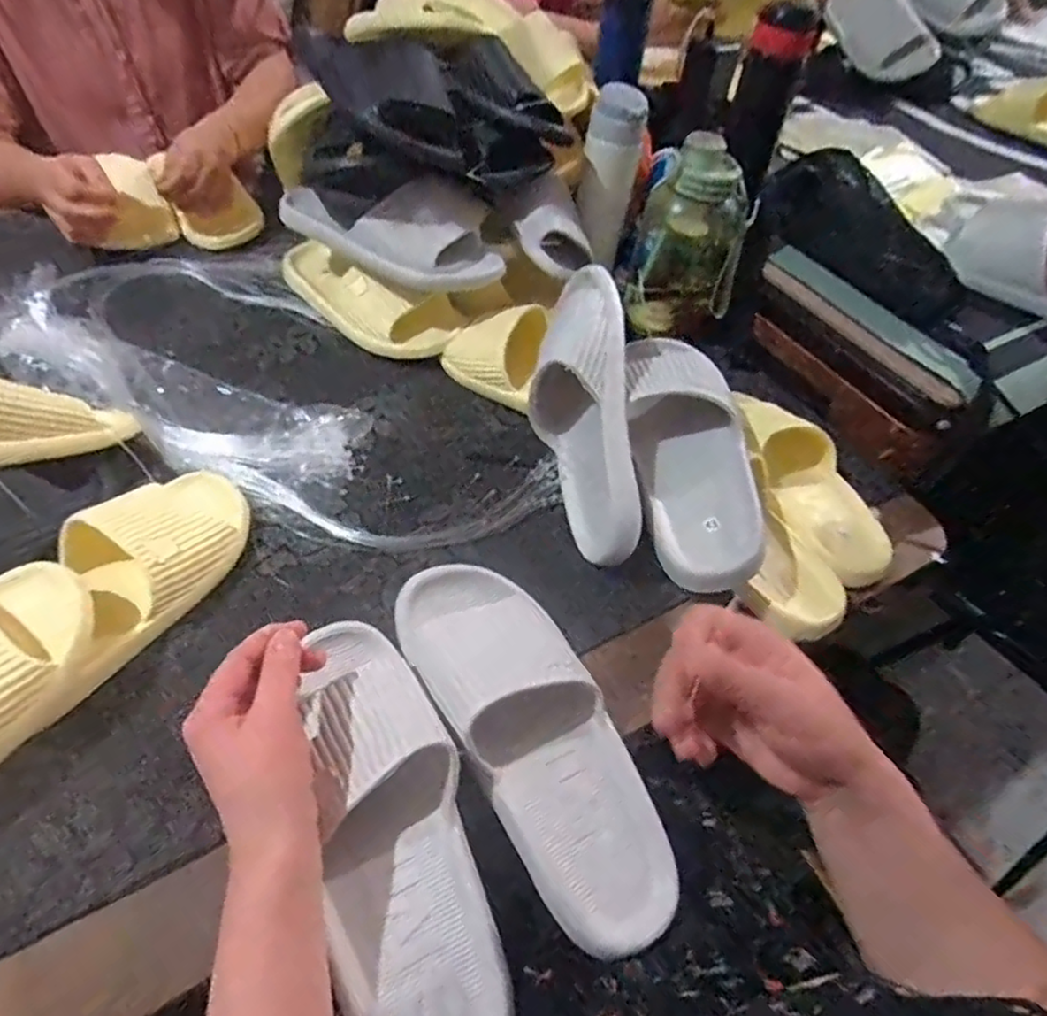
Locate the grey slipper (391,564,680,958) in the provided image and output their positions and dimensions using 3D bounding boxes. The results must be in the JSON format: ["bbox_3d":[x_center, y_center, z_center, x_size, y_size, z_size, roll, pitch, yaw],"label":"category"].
[{"bbox_3d":[0.007,0.147,0.456,0.104,0.077,0.272,-23,57,-22],"label":"grey slipper"}]

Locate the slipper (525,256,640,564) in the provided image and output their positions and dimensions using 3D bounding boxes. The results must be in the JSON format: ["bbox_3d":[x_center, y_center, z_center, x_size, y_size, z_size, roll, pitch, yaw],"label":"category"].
[{"bbox_3d":[0.043,-0.080,0.590,0.086,0.097,0.266,-2,75,-19],"label":"slipper"}]

